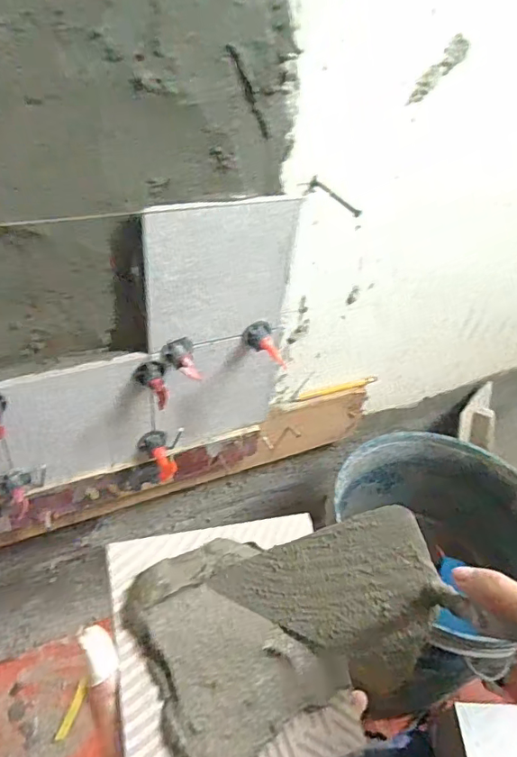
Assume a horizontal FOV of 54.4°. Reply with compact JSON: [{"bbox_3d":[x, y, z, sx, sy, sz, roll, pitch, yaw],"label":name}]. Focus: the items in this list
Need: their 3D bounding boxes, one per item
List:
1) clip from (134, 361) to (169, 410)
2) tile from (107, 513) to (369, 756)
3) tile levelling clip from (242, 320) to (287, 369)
[{"bbox_3d":[-0.106,0.009,0.501,0.032,0.029,0.050,-2,41,-11],"label":"clip"},{"bbox_3d":[-0.010,0.164,0.308,0.143,0.018,0.146,0,64,-29],"label":"tile"},{"bbox_3d":[0.009,-0.037,0.536,0.025,0.029,0.053,-20,48,-29],"label":"tile levelling clip"}]

